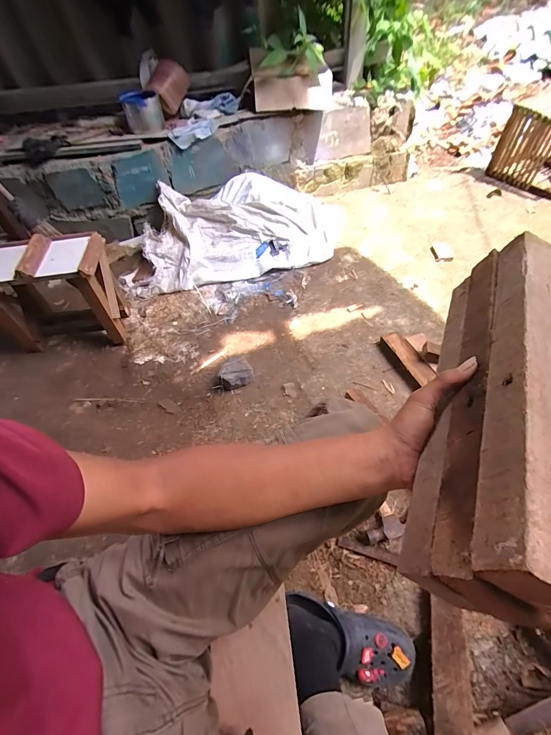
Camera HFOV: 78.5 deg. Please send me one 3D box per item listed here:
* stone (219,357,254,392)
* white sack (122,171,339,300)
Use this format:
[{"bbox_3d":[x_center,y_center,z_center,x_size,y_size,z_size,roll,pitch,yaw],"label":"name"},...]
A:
[{"bbox_3d":[-0.126,0.016,1.040,0.102,0.066,0.085,-21,56,-10],"label":"stone"},{"bbox_3d":[-0.188,-0.587,1.420,0.893,0.159,0.491,-12,55,-3],"label":"white sack"}]

